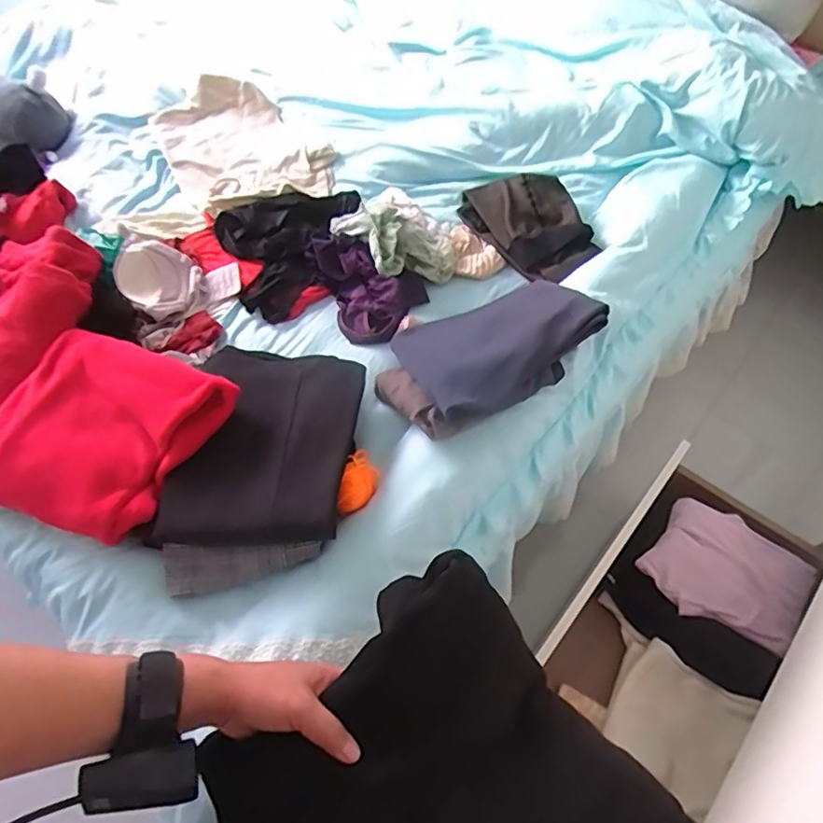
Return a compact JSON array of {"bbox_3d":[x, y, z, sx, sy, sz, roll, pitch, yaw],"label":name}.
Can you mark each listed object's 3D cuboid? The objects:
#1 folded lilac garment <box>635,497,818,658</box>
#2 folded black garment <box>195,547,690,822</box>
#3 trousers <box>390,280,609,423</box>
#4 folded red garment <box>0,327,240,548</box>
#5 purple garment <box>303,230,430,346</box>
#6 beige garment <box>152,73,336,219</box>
[{"bbox_3d":[0.600,0.310,1.107,0.273,0.038,0.215,33,63,20],"label":"folded lilac garment"},{"bbox_3d":[0.043,0.316,0.447,0.263,0.046,0.361,-39,87,-14],"label":"folded black garment"},{"bbox_3d":[0.146,-0.120,0.919,0.334,0.068,0.224,-25,60,-15],"label":"trousers"},{"bbox_3d":[-0.432,0.027,0.806,0.311,0.071,0.262,20,59,13],"label":"folded red garment"},{"bbox_3d":[-0.076,-0.237,1.026,0.160,0.057,0.244,-21,59,-13],"label":"purple garment"},{"bbox_3d":[-0.358,-0.558,1.209,0.295,0.069,0.385,-26,60,-15],"label":"beige garment"}]

